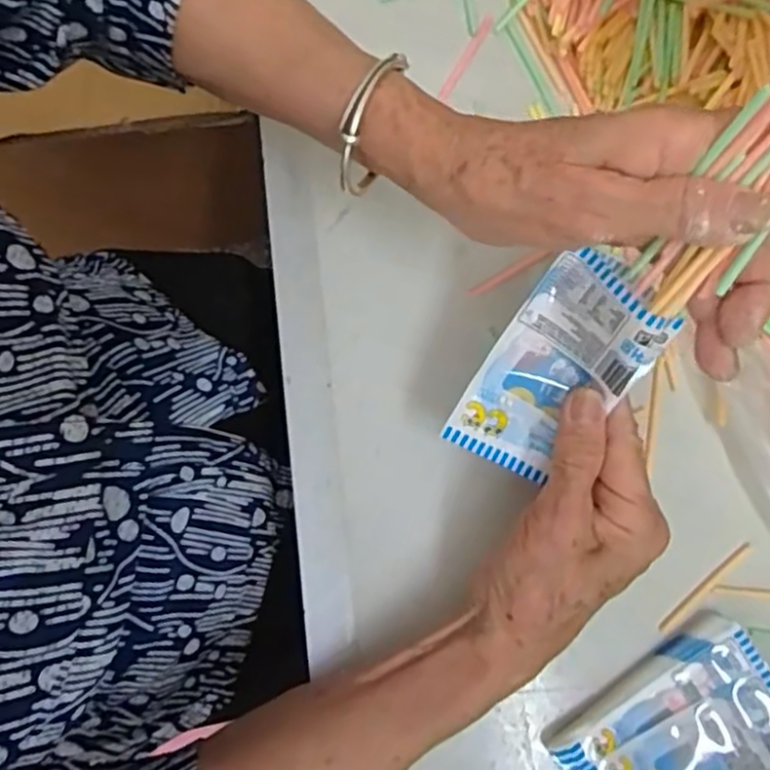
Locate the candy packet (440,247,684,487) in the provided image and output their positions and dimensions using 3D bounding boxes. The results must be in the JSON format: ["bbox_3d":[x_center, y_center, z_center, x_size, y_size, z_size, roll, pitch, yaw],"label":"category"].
[{"bbox_3d":[0.072,-0.006,0.313,0.054,0.029,0.101,39,123,6],"label":"candy packet"}]

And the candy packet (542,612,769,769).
[{"bbox_3d":[0.149,0.181,0.350,0.110,0.023,0.095,-34,82,-7],"label":"candy packet"}]

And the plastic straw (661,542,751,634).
[{"bbox_3d":[0.165,0.104,0.375,0.064,0.004,0.004,-40,83,-7],"label":"plastic straw"}]

